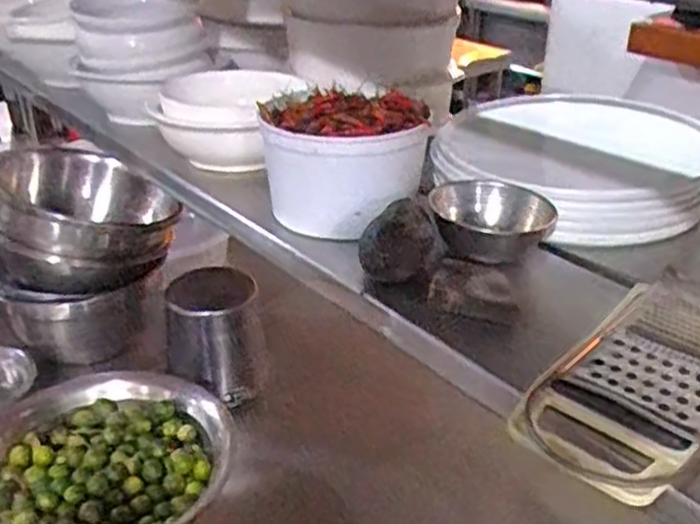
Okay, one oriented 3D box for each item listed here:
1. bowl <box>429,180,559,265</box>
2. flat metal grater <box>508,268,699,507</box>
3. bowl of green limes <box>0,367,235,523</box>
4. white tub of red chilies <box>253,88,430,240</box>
[{"bbox_3d":[0.126,-0.036,0.677,0.112,0.040,0.103,11,30,19],"label":"bowl"},{"bbox_3d":[0.212,0.074,0.518,0.112,0.025,0.248,24,37,37],"label":"flat metal grater"},{"bbox_3d":[-0.271,0.235,0.815,0.265,0.103,0.274,0,28,0],"label":"bowl of green limes"},{"bbox_3d":[-0.008,-0.099,0.745,0.128,0.126,0.138,-14,32,-25],"label":"white tub of red chilies"}]

